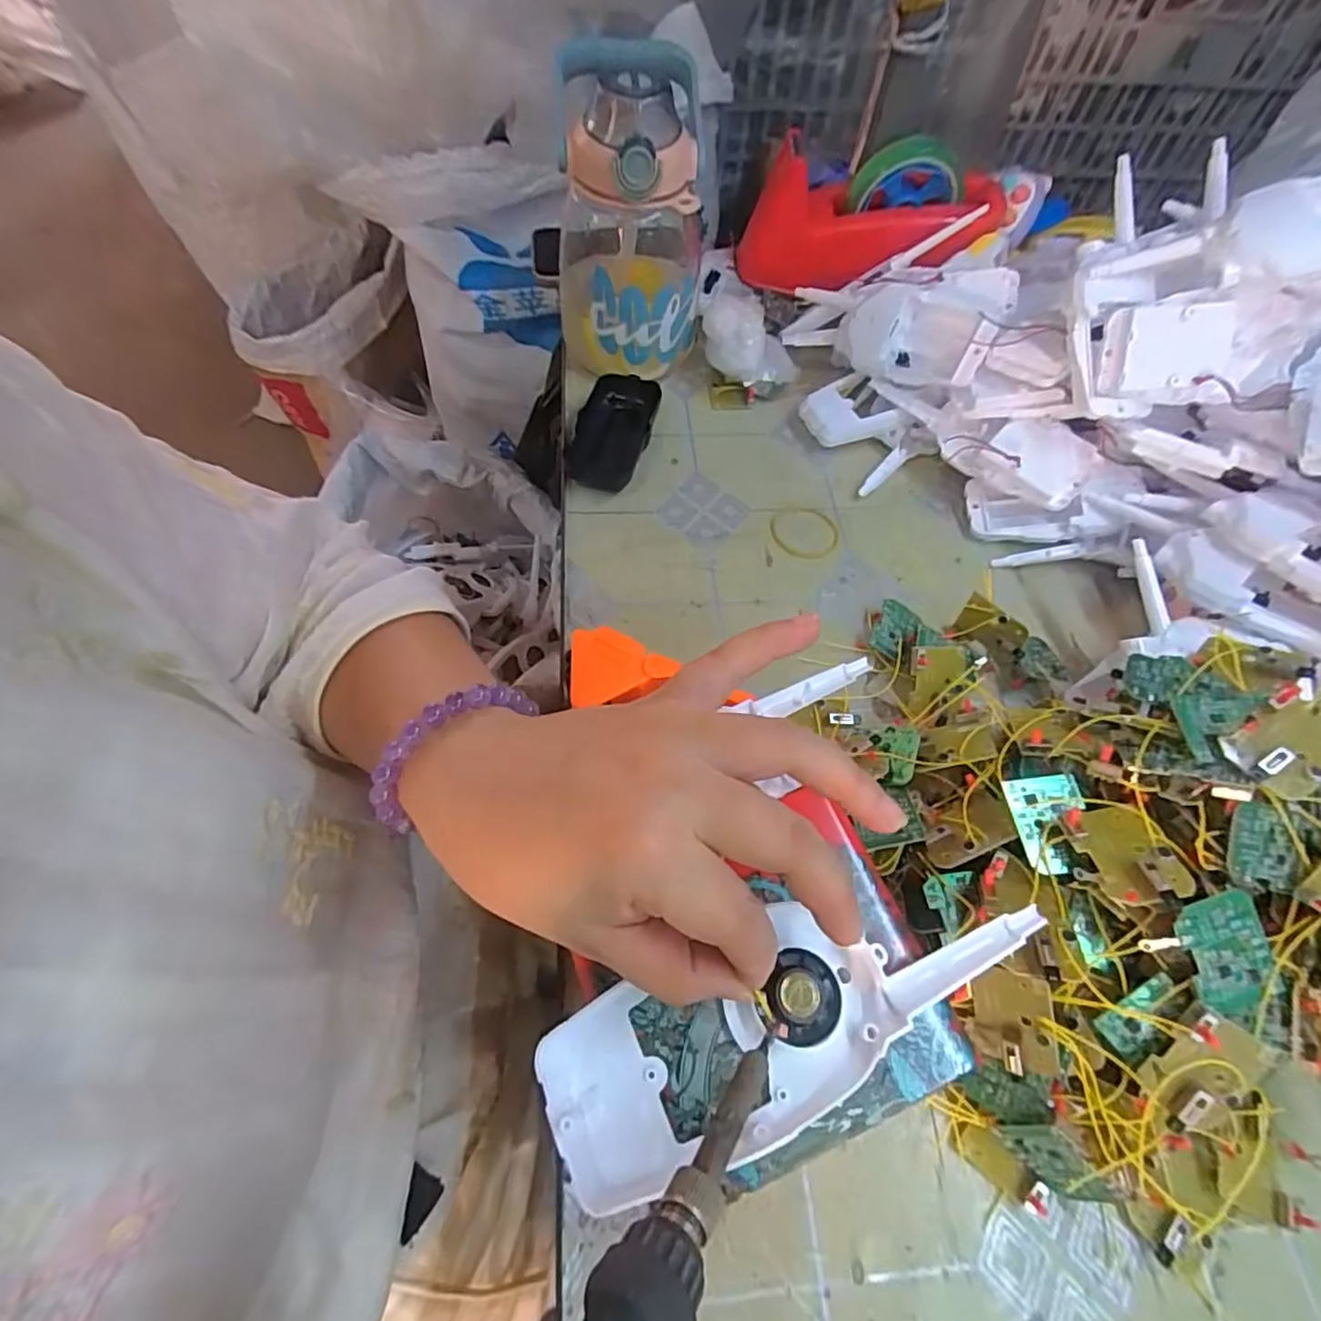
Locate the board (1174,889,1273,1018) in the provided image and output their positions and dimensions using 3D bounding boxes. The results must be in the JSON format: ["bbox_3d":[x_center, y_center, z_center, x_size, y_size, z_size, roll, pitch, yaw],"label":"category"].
[{"bbox_3d":[0.222,0.116,0.244,0.033,0.004,0.047,-13,85,-4],"label":"board"}]

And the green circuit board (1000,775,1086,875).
[{"bbox_3d":[0.178,0.073,0.281,0.032,0.006,0.042,-9,62,3],"label":"green circuit board"}]

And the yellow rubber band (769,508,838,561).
[{"bbox_3d":[0.103,-0.091,0.446,0.049,0.004,0.046,2,59,-3],"label":"yellow rubber band"}]

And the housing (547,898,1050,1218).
[{"bbox_3d":[0.045,0.116,0.203,0.163,0.018,0.059,-18,62,-6],"label":"housing"}]

